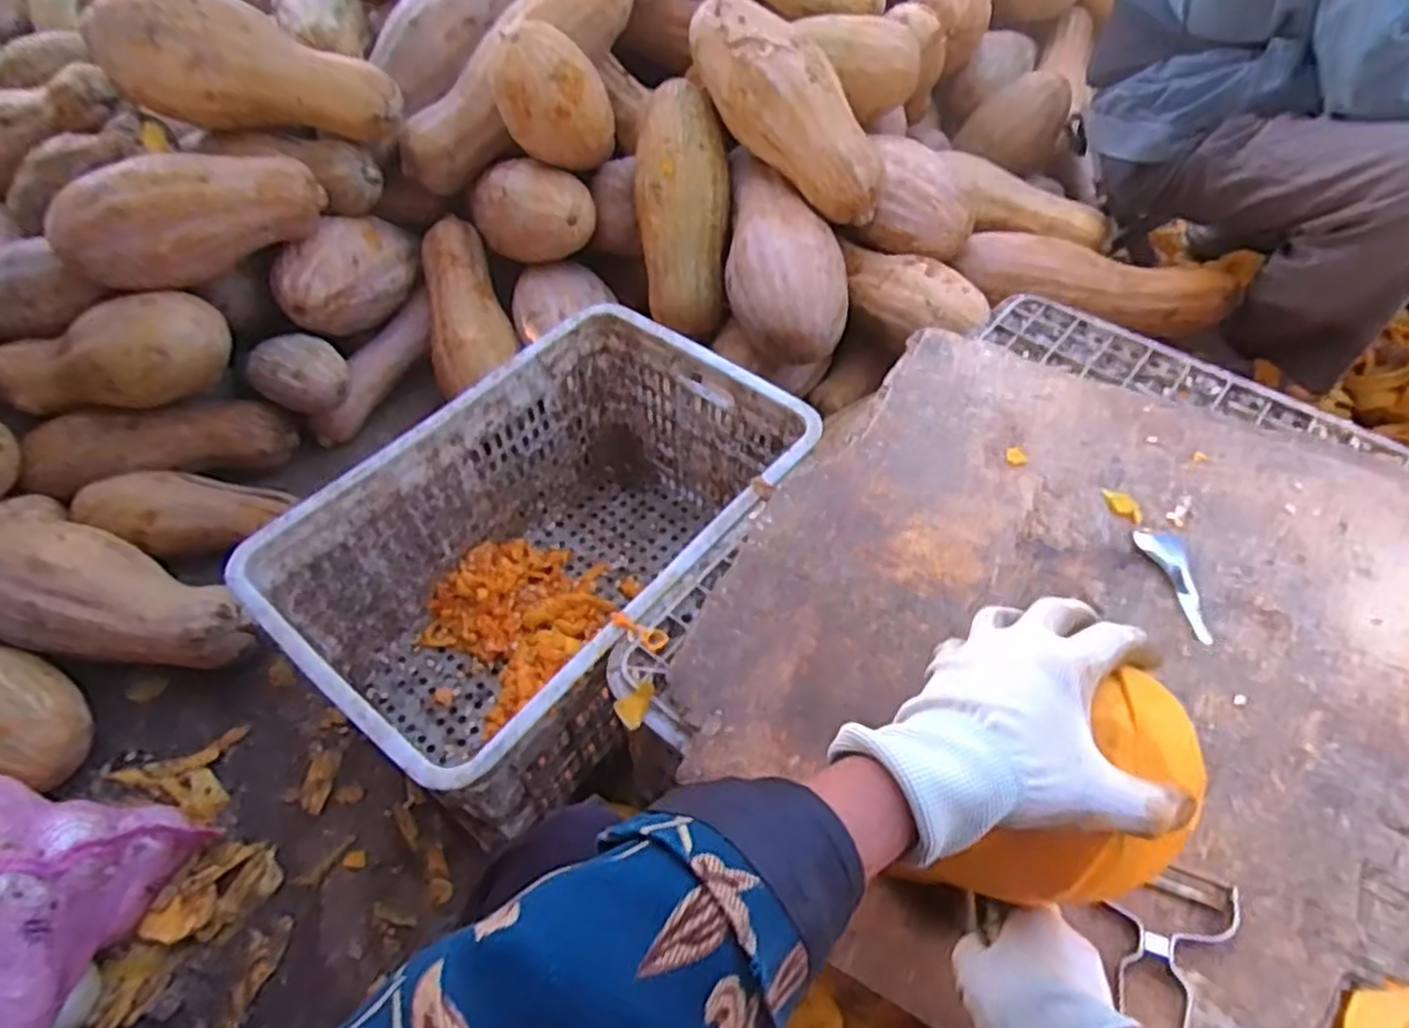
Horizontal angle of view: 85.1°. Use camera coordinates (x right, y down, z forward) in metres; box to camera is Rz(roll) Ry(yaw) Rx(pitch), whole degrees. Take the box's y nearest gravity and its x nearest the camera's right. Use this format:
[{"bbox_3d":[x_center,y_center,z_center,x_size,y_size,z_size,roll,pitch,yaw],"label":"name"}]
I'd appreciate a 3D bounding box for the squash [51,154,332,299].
[{"bbox_3d":[-0.660,-0.388,0.990,0.121,0.137,0.294,34,61,24],"label":"squash"}]

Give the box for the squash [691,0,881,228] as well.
[{"bbox_3d":[0.115,-0.538,1.027,0.110,0.110,0.345,-40,92,-25],"label":"squash"}]

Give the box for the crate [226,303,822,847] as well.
[{"bbox_3d":[-0.155,0.062,0.872,0.343,0.282,0.517,32,60,23],"label":"crate"}]

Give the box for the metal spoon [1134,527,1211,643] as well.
[{"bbox_3d":[0.396,0.057,0.651,0.036,0.007,0.107,4,53,4],"label":"metal spoon"}]

